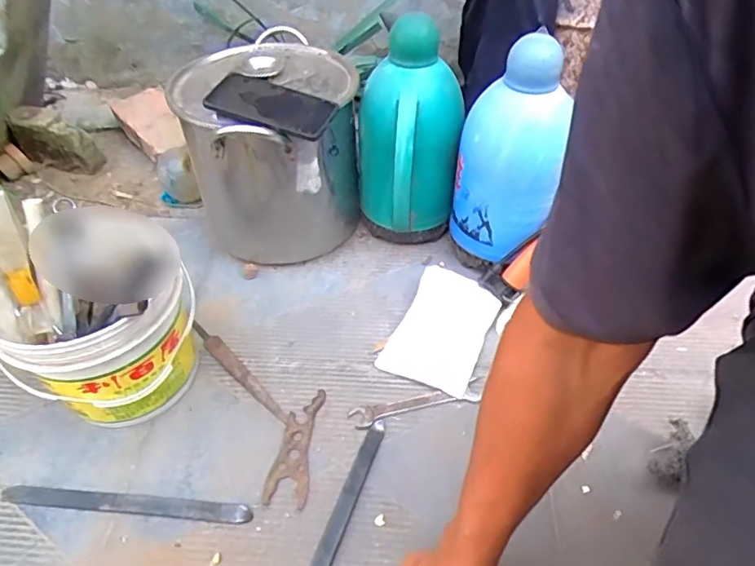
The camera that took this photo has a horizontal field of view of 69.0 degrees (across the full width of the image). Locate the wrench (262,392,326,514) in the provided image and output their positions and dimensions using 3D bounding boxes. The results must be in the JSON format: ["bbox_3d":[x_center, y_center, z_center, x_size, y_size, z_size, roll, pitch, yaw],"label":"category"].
[{"bbox_3d":[-0.101,0.201,0.682,0.047,0.004,0.156,4,46,4],"label":"wrench"}]

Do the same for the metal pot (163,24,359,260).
[{"bbox_3d":[-0.168,-0.198,0.868,0.240,0.303,0.301,-24,50,-22],"label":"metal pot"}]

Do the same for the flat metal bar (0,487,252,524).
[{"bbox_3d":[-0.286,0.250,0.626,0.282,0.005,0.024,5,48,3],"label":"flat metal bar"}]

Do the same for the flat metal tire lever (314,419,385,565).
[{"bbox_3d":[-0.049,0.279,0.604,0.019,0.009,0.292,15,47,14],"label":"flat metal tire lever"}]

